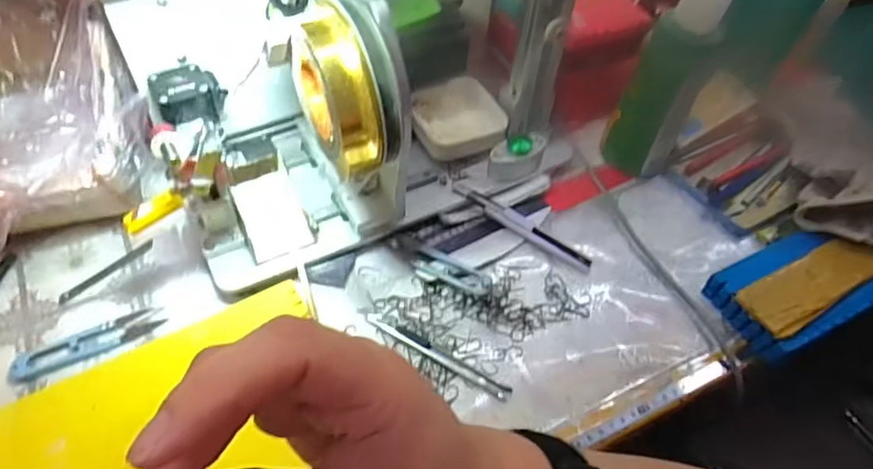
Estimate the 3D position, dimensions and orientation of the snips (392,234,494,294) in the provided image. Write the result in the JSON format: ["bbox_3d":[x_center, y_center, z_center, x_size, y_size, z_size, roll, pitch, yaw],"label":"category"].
[{"bbox_3d":[0.002,0.027,0.483,0.095,0.019,0.020,28,54,18],"label":"snips"}]

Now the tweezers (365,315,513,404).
[{"bbox_3d":[0.001,0.090,0.440,0.120,0.004,0.012,28,54,18],"label":"tweezers"}]

